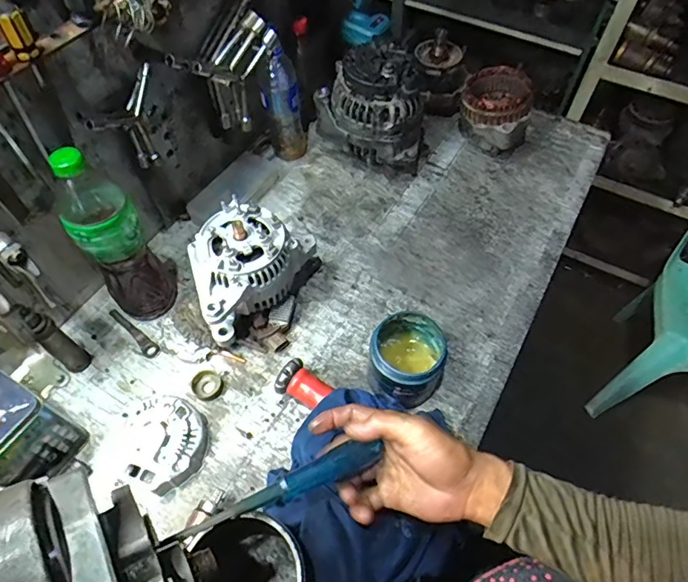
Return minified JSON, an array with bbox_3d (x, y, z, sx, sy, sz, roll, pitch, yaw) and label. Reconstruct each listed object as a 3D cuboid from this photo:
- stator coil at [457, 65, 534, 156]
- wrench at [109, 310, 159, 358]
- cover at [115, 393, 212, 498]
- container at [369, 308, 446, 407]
[{"bbox_3d":[0.271,-0.319,0.864,0.123,0.111,0.140,20,58,13],"label":"stator coil"},{"bbox_3d":[-0.296,0.057,0.670,0.103,0.007,0.019,38,64,23],"label":"wrench"},{"bbox_3d":[-0.220,0.180,0.577,0.105,0.037,0.100,31,61,19],"label":"cover"},{"bbox_3d":[0.078,0.091,0.598,0.085,0.101,0.093,0,55,0],"label":"container"}]

